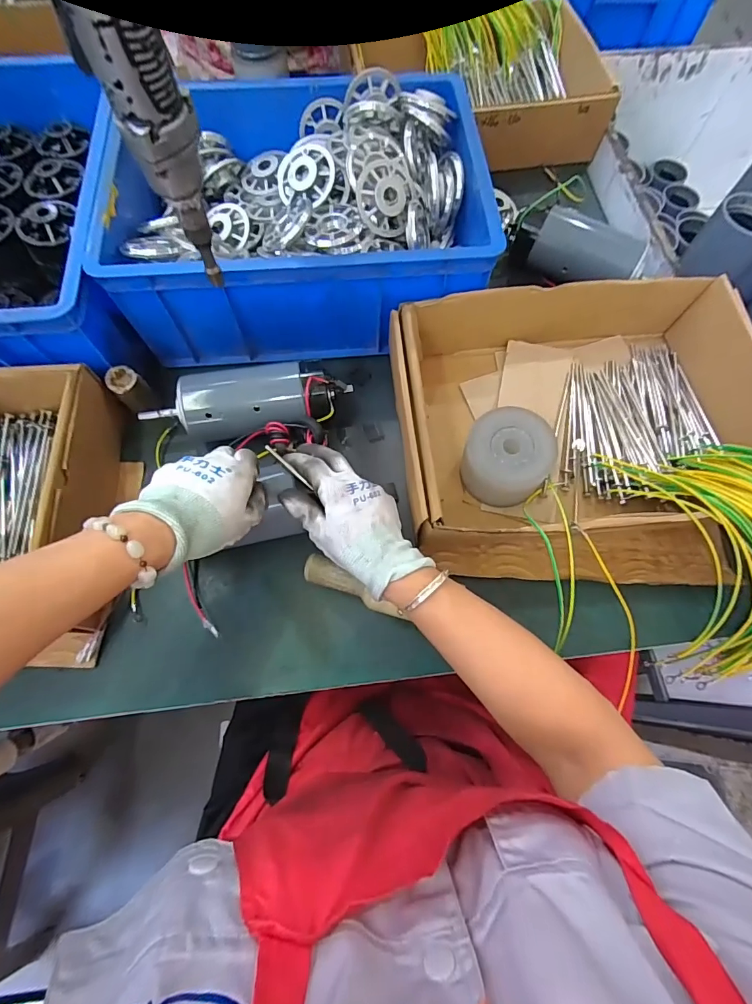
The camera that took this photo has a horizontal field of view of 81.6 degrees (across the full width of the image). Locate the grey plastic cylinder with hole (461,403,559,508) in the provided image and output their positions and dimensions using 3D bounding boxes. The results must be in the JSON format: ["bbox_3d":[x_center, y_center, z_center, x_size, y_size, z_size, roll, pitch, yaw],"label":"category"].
[{"bbox_3d":[0.136,-0.043,0.461,0.086,0.074,0.081,0,69,-1],"label":"grey plastic cylinder with hole"}]

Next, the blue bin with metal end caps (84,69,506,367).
[{"bbox_3d":[-0.088,-0.348,0.540,0.416,0.143,0.317,-1,69,-2],"label":"blue bin with metal end caps"}]

